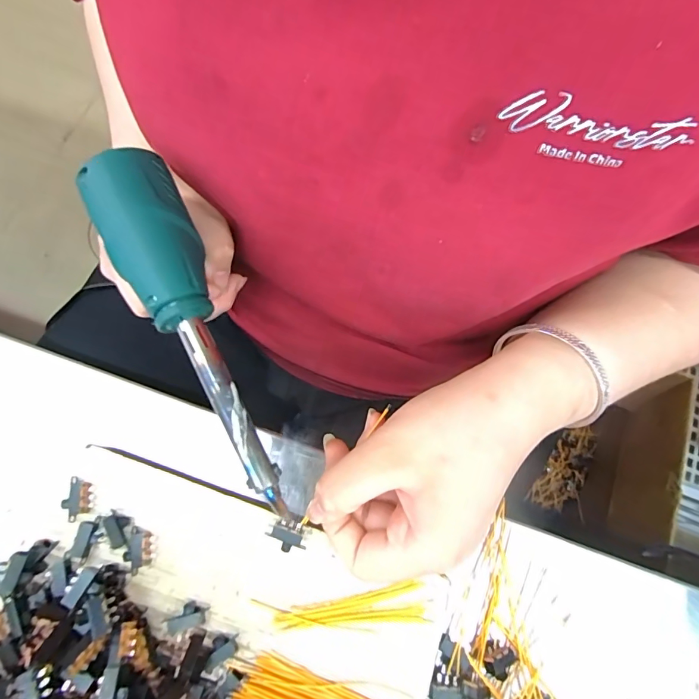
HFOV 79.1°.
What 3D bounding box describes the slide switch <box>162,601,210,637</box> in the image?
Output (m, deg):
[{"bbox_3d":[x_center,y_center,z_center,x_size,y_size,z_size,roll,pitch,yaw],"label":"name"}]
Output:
[{"bbox_3d":[-0.079,0.130,0.206,0.019,0.007,0.011,-14,74,-6],"label":"slide switch"}]

